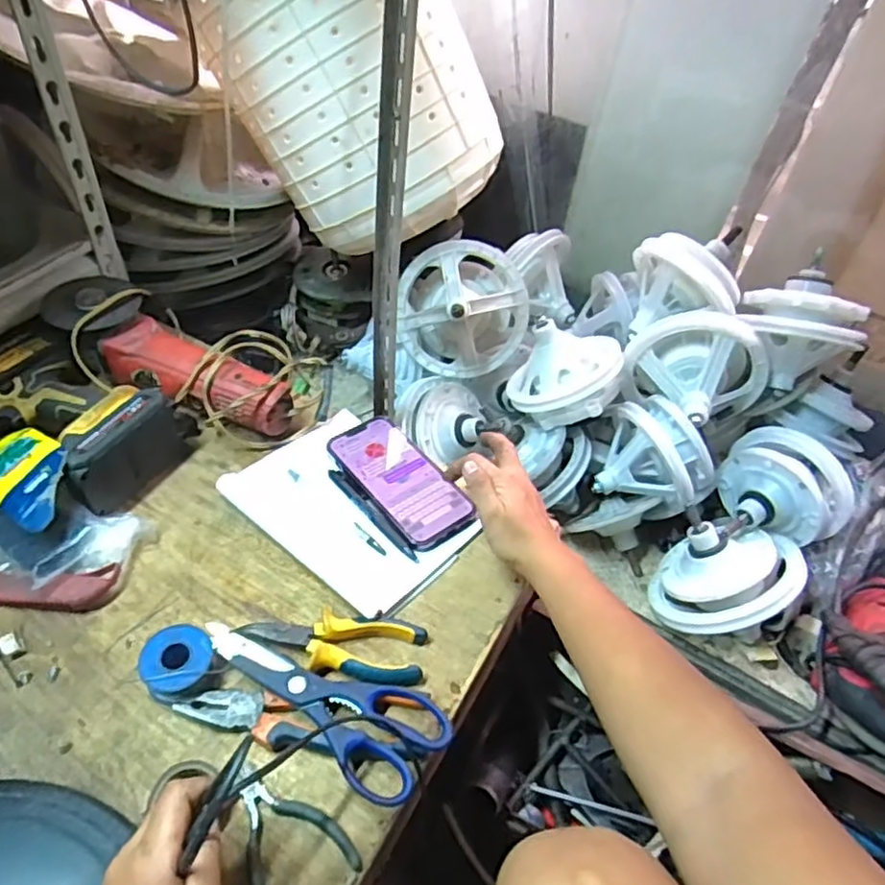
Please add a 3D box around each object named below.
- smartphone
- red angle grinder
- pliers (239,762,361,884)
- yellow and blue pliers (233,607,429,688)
[{"bbox_3d":[-0.045,0.035,0.665,0.078,0.010,0.164,-27,56,-27],"label":"smartphone"},{"bbox_3d":[-0.285,-0.094,0.708,0.266,0.078,0.095,22,50,12],"label":"red angle grinder"},{"bbox_3d":[-0.115,0.279,0.456,0.115,0.009,0.068,35,54,22],"label":"pliers"},{"bbox_3d":[-0.090,0.169,0.544,0.147,0.017,0.057,8,48,0],"label":"yellow and blue pliers"}]

